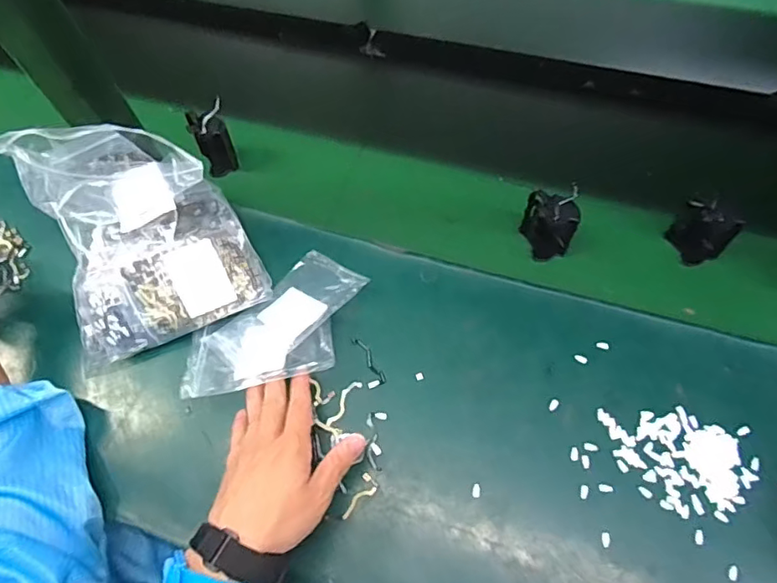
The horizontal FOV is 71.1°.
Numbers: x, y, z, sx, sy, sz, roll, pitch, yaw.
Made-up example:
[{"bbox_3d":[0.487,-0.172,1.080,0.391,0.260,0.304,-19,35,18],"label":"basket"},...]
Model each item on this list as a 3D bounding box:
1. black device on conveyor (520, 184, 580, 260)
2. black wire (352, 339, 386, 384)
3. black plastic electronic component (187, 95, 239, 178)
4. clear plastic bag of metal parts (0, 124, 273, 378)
[{"bbox_3d":[0.171,-0.072,0.575,0.049,0.071,0.046,-3,62,6],"label":"black device on conveyor"},{"bbox_3d":[-0.018,0.068,0.543,0.011,0.004,0.055,-31,62,-14],"label":"black wire"},{"bbox_3d":[-0.213,-0.185,0.663,0.043,0.073,0.051,-20,62,-3],"label":"black plastic electronic component"},{"bbox_3d":[-0.257,-0.060,0.546,0.198,0.149,0.189,-24,64,-6],"label":"clear plastic bag of metal parts"}]

